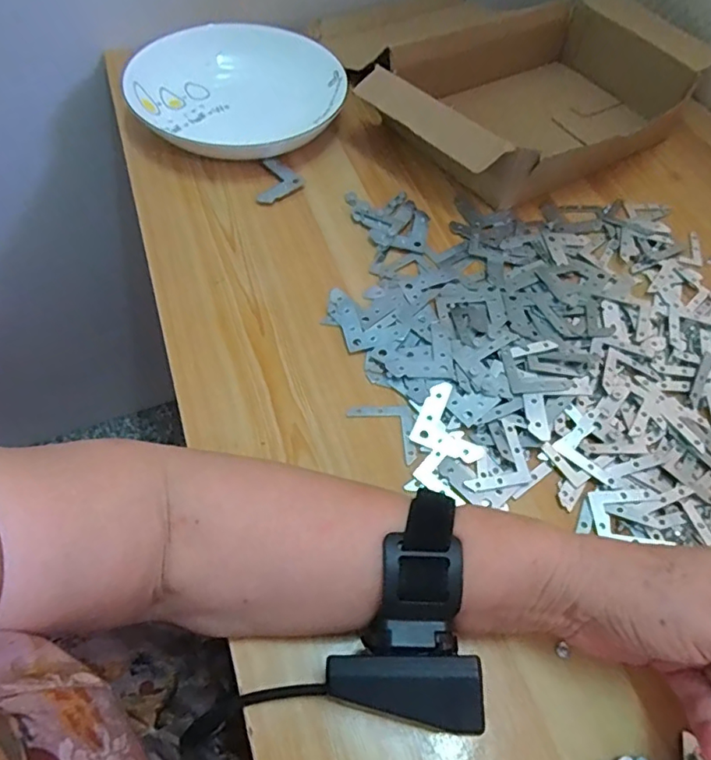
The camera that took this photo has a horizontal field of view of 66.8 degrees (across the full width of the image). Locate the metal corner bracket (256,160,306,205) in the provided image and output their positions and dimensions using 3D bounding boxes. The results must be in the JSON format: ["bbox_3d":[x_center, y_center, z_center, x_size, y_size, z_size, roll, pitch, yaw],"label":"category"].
[{"bbox_3d":[-0.065,-0.175,0.480,0.040,0.007,0.054,4,57,-2],"label":"metal corner bracket"}]

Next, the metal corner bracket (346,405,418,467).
[{"bbox_3d":[0.025,0.028,0.353,0.052,0.004,0.032,39,62,19],"label":"metal corner bracket"}]

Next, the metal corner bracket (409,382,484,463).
[{"bbox_3d":[0.055,0.030,0.349,0.038,0.004,0.055,-17,65,-13],"label":"metal corner bracket"}]

